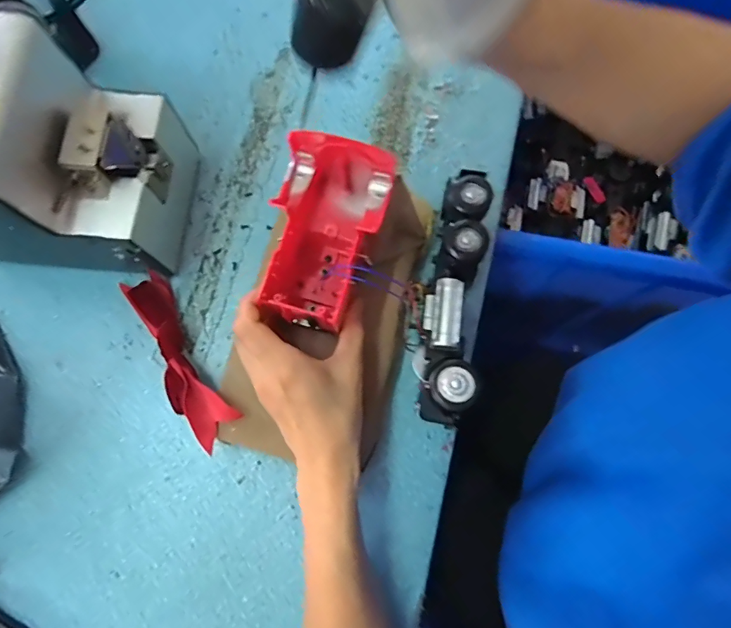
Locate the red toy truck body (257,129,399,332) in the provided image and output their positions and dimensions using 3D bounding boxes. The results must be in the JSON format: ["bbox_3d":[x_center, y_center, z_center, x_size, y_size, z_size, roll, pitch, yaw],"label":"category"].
[{"bbox_3d":[-0.030,-0.054,0.313,0.071,0.062,0.132,18,103,4],"label":"red toy truck body"}]

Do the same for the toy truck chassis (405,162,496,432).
[{"bbox_3d":[0.058,-0.017,0.326,0.049,0.049,0.183,8,76,3],"label":"toy truck chassis"}]

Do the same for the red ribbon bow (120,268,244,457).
[{"bbox_3d":[-0.155,0.032,0.356,0.044,0.037,0.166,-34,79,-9],"label":"red ribbon bow"}]

